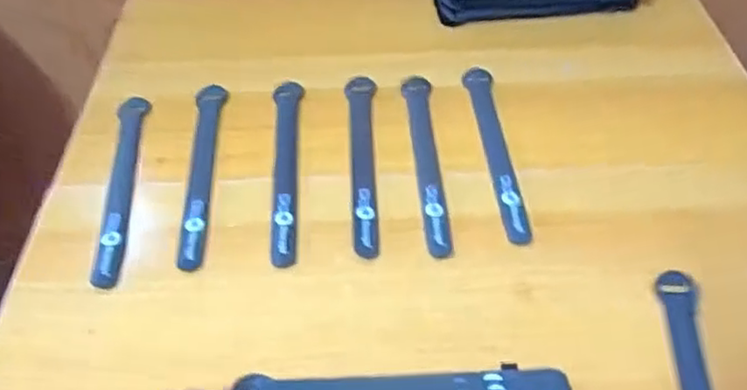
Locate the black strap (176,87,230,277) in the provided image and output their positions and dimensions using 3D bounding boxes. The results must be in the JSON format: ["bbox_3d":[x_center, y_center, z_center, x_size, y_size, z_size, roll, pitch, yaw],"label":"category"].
[{"bbox_3d":[-0.137,-0.024,0.529,0.023,0.004,0.195,-5,49,-2],"label":"black strap"}]

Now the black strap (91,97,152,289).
[{"bbox_3d":[-0.197,-0.009,0.513,0.024,0.007,0.190,-5,49,-3],"label":"black strap"}]

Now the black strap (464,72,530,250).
[{"bbox_3d":[0.099,-0.040,0.534,0.024,0.007,0.188,-4,49,-1],"label":"black strap"}]

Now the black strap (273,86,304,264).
[{"bbox_3d":[-0.068,-0.024,0.526,0.024,0.007,0.189,-5,49,-2],"label":"black strap"}]

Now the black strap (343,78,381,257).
[{"bbox_3d":[-0.009,-0.031,0.530,0.024,0.006,0.193,-2,49,0],"label":"black strap"}]

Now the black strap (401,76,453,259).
[{"bbox_3d":[0.042,-0.033,0.530,0.024,0.006,0.196,-2,49,0],"label":"black strap"}]

